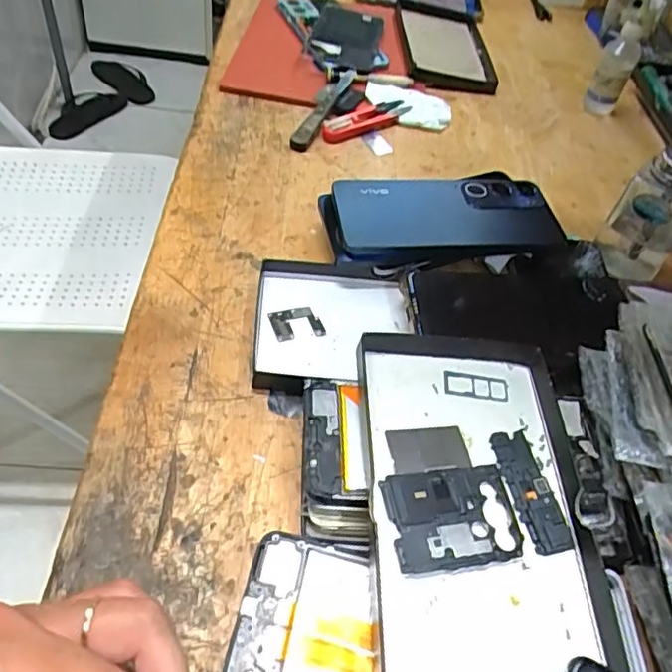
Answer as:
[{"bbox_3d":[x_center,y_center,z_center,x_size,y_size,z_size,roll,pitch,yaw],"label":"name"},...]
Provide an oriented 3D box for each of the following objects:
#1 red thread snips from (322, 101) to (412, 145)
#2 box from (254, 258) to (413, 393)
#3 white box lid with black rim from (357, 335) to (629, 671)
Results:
[{"bbox_3d":[0.030,-0.203,0.578,0.097,0.010,0.025,-30,60,-29],"label":"red thread snips"},{"bbox_3d":[-0.002,-0.005,0.412,0.100,0.026,0.106,5,49,-5],"label":"box"},{"bbox_3d":[0.073,0.088,0.307,0.112,0.032,0.191,0,50,-3],"label":"white box lid with black rim"}]

